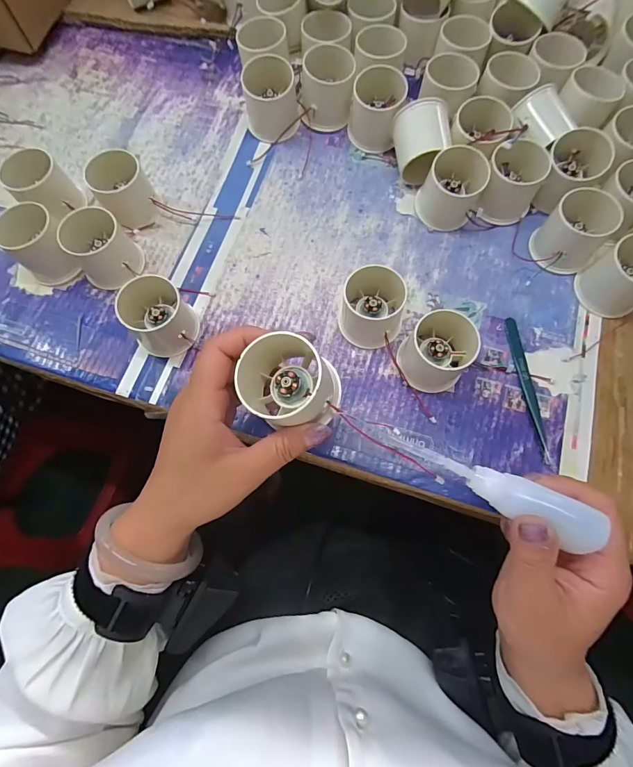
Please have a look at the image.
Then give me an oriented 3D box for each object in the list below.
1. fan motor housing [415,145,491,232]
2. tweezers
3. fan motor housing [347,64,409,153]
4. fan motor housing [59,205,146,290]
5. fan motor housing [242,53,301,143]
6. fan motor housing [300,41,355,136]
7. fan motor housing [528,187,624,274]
[{"bbox_3d":[0.127,-0.183,0.362,0.053,0.048,0.057,0,74,1],"label":"fan motor housing"},{"bbox_3d":[0.181,0.002,0.330,0.010,0.006,0.127,-5,74,0],"label":"tweezers"},{"bbox_3d":[0.060,-0.274,0.385,0.052,0.047,0.059,12,74,5],"label":"fan motor housing"},{"bbox_3d":[-0.195,-0.123,0.353,0.054,0.047,0.060,-44,77,-10],"label":"fan motor housing"},{"bbox_3d":[-0.045,-0.284,0.386,0.052,0.053,0.050,-10,74,-1],"label":"fan motor housing"},{"bbox_3d":[0.011,-0.299,0.389,0.052,0.050,0.059,6,74,3],"label":"fan motor housing"},{"bbox_3d":[0.231,-0.137,0.346,0.053,0.047,0.065,39,78,12],"label":"fan motor housing"}]

